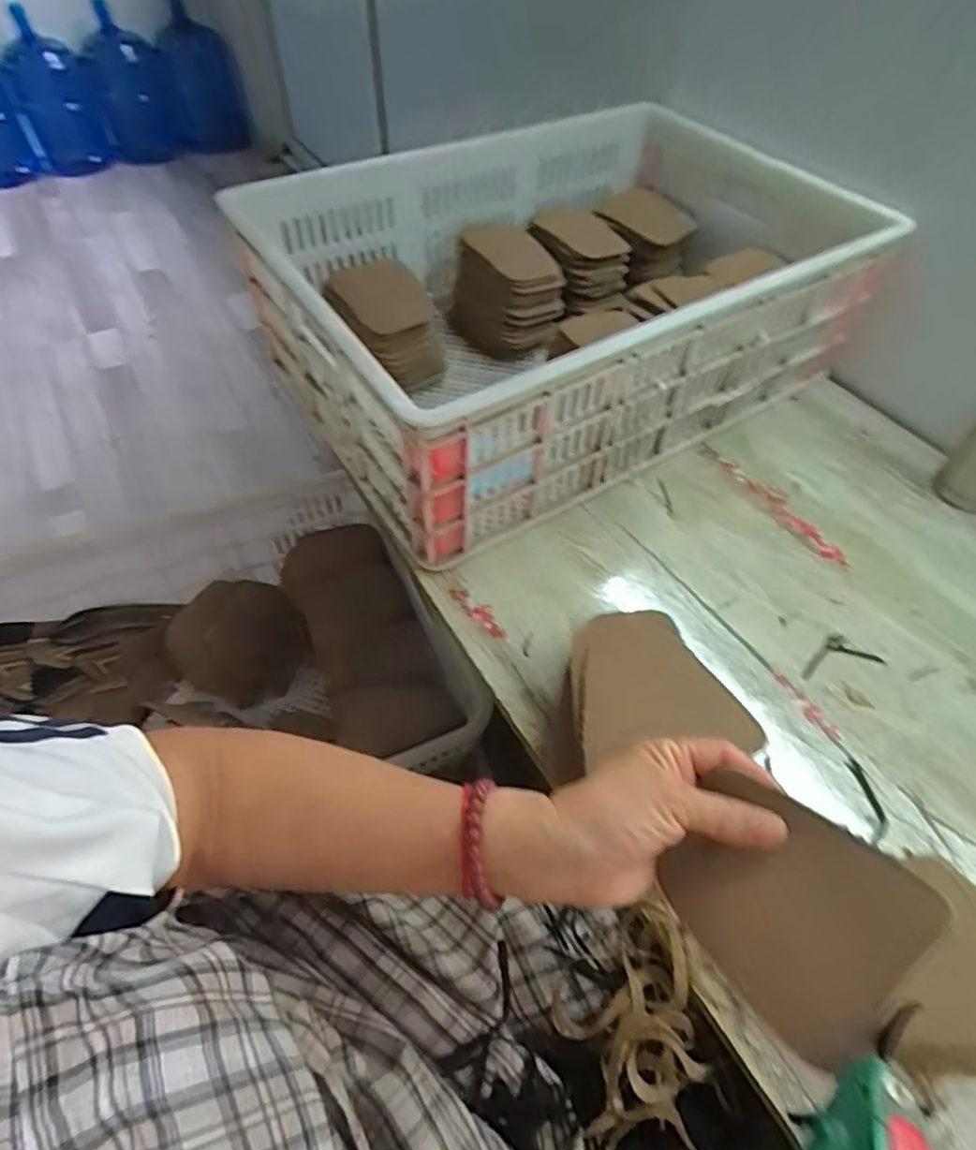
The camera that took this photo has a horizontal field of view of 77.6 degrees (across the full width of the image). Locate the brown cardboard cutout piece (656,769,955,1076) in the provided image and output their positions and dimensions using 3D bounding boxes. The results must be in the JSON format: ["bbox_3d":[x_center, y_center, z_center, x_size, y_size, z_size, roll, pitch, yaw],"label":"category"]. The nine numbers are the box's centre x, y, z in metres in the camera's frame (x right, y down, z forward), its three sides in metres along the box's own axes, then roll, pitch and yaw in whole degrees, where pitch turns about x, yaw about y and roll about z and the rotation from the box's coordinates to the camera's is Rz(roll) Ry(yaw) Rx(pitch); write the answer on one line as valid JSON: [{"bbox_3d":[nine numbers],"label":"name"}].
[{"bbox_3d":[0.135,0.150,0.280,0.085,0.006,0.103,-49,37,-9],"label":"brown cardboard cutout piece"}]

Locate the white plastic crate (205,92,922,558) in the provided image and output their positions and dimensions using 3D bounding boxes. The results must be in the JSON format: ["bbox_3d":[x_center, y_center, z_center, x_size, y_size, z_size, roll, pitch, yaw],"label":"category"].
[{"bbox_3d":[0.093,-0.341,0.699,0.626,0.188,0.454,-27,60,-19],"label":"white plastic crate"}]

